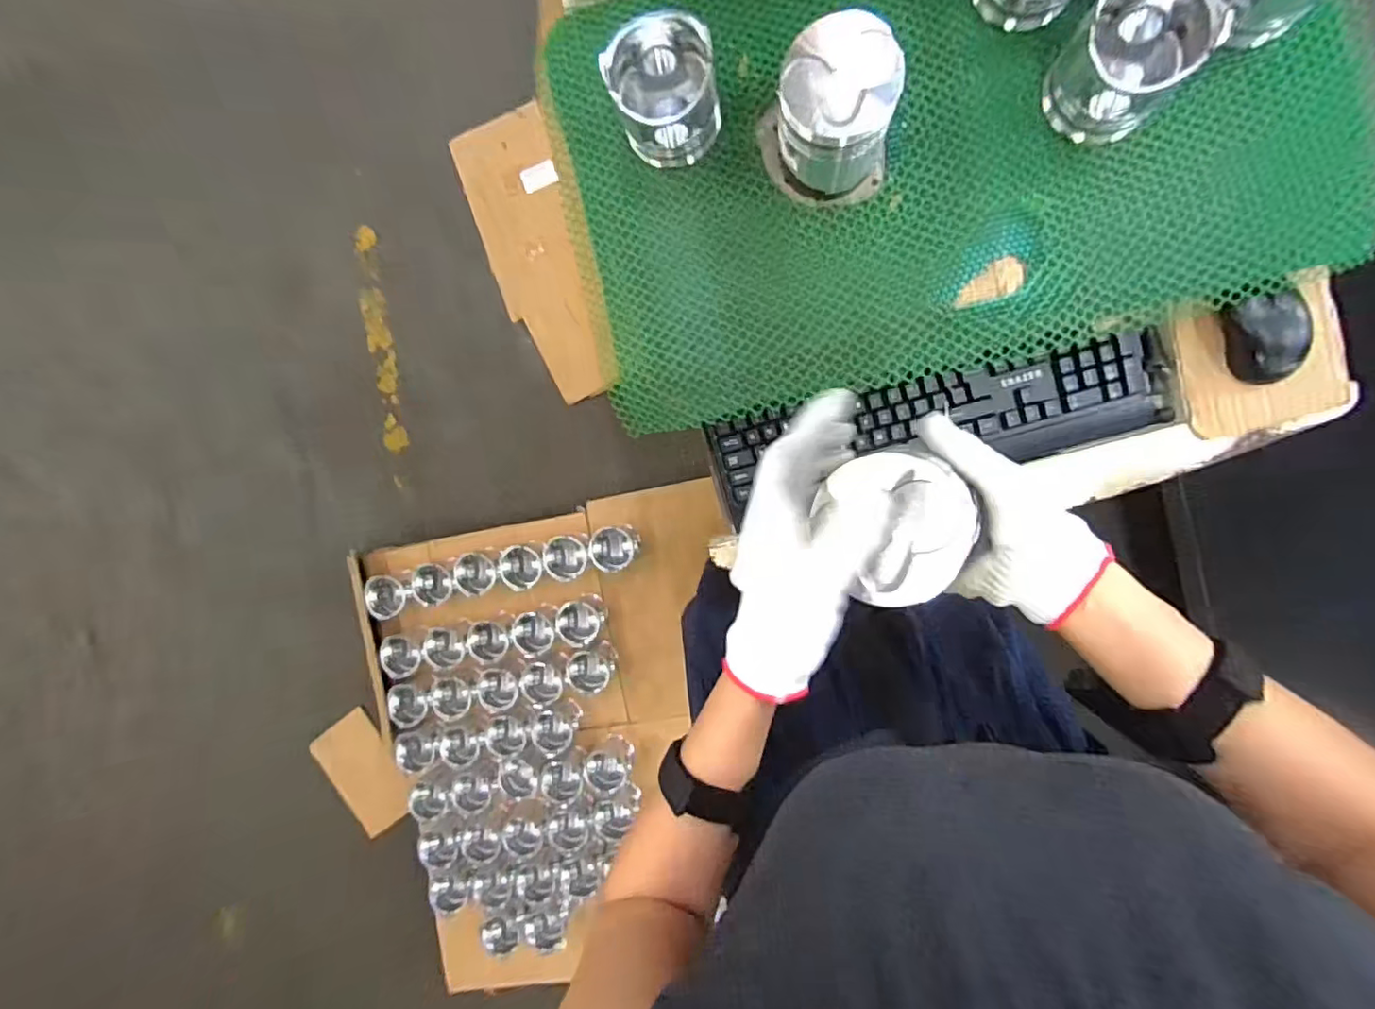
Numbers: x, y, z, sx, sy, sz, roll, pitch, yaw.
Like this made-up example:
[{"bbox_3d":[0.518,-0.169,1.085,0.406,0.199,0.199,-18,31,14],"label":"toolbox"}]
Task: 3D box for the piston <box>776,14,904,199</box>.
[{"bbox_3d":[0.118,-0.320,0.485,0.092,0.114,0.085,0,92,7],"label":"piston"}]

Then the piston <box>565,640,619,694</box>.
[{"bbox_3d":[-0.200,0.344,1.238,0.100,0.077,0.091,0,92,7],"label":"piston"}]

